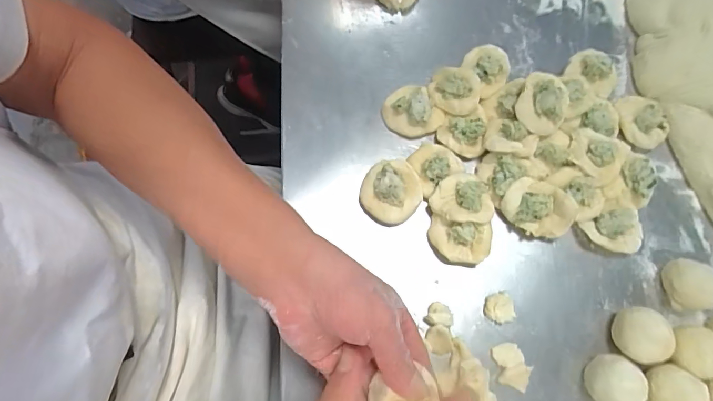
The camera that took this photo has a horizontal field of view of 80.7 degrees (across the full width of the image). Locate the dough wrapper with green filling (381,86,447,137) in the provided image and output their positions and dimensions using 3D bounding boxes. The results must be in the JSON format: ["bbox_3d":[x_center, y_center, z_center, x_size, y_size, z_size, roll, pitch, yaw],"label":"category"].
[{"bbox_3d":[0.059,-0.093,0.432,0.059,0.031,0.046,-3,72,-2],"label":"dough wrapper with green filling"}]

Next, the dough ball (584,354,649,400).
[{"bbox_3d":[0.219,0.155,0.352,0.039,0.032,0.045,20,73,5],"label":"dough ball"}]

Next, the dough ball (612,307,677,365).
[{"bbox_3d":[0.250,0.120,0.373,0.049,0.036,0.046,2,72,0],"label":"dough ball"}]

